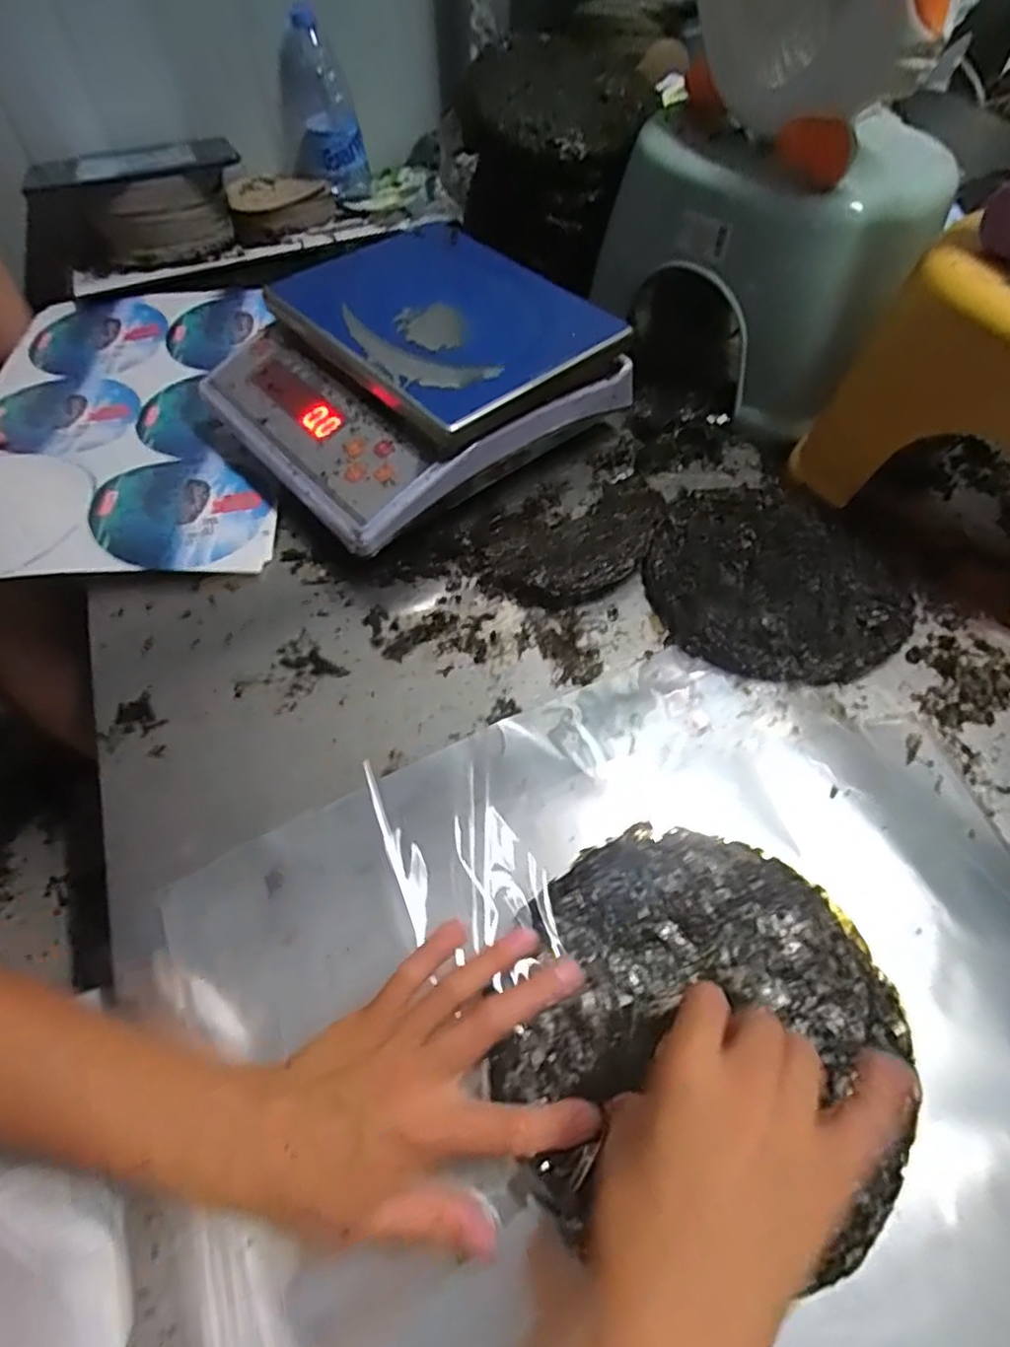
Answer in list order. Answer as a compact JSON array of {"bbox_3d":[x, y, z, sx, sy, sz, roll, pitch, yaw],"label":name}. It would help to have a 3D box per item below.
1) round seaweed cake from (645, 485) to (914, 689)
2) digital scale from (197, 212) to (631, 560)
[{"bbox_3d":[0.213,-0.076,0.534,0.186,0.012,0.191,1,57,-1],"label":"round seaweed cake"},{"bbox_3d":[-0.081,-0.266,0.591,0.296,0.111,0.264,-34,65,-21],"label":"digital scale"}]

